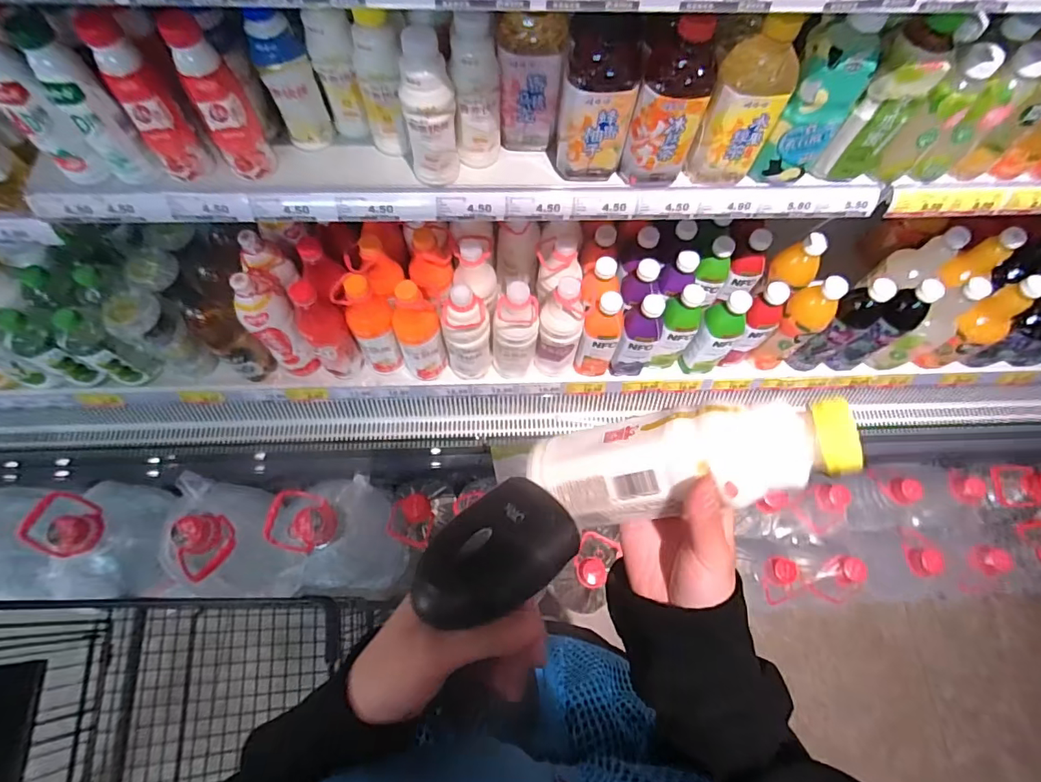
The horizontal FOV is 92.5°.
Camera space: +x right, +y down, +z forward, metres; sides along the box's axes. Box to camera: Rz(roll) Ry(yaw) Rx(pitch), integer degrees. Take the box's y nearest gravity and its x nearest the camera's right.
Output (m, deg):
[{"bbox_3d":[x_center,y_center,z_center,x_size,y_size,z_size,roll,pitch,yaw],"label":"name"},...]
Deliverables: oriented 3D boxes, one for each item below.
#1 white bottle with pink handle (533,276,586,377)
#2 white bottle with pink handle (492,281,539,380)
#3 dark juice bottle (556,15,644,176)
[{"bbox_3d":[0.082,-0.120,1.010,0.090,0.273,0.076,4,69,-1],"label":"white bottle with pink handle"},{"bbox_3d":[-0.013,-0.107,1.013,0.081,0.288,0.076,27,70,8],"label":"white bottle with pink handle"},{"bbox_3d":[0.103,-0.382,0.657,0.092,0.199,0.086,10,69,2],"label":"dark juice bottle"}]

